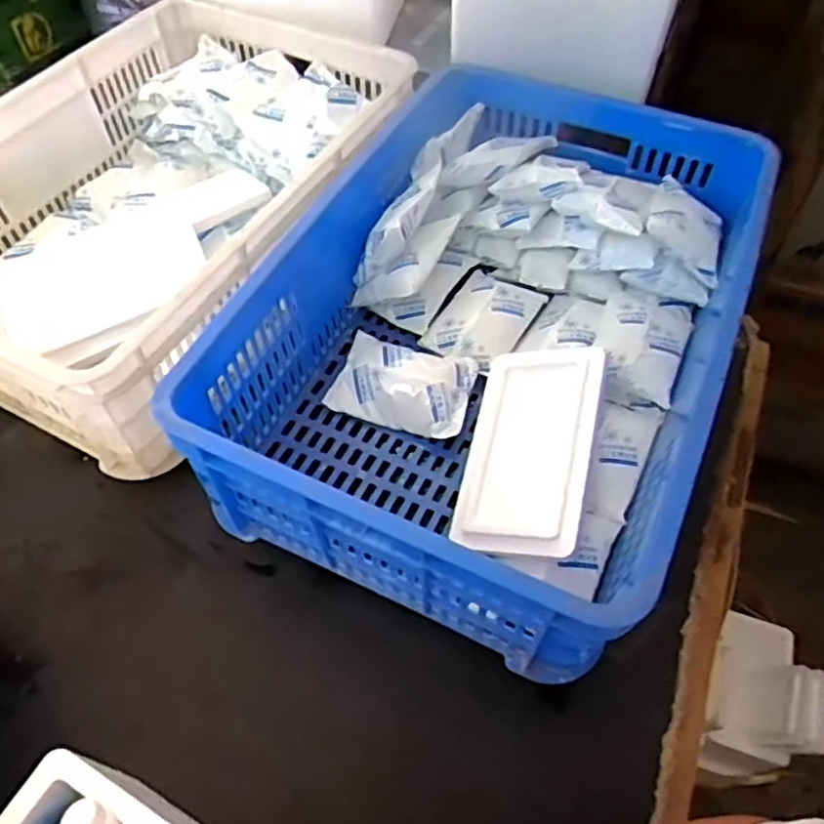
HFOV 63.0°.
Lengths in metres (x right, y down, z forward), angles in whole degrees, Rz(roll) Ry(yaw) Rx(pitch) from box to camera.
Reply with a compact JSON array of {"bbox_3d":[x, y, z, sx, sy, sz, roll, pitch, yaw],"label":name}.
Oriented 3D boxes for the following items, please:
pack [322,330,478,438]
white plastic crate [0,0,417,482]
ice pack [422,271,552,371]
[{"bbox_3d":[-0.010,-0.034,0.728,0.151,0.053,0.102,14,55,10],"label":"pack"},{"bbox_3d":[-0.290,-0.253,0.803,0.405,0.162,0.585,23,58,16],"label":"white plastic crate"},{"bbox_3d":[0.085,-0.115,0.780,0.098,0.034,0.140,27,58,18],"label":"ice pack"}]

